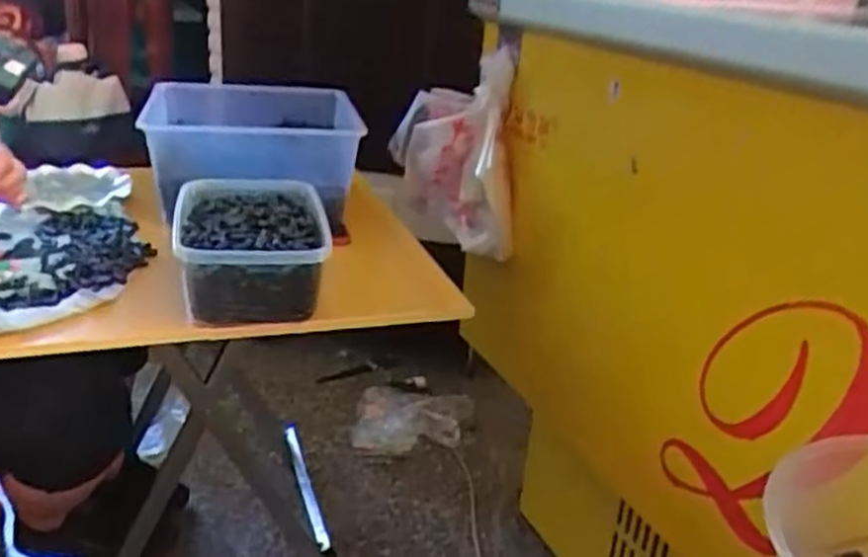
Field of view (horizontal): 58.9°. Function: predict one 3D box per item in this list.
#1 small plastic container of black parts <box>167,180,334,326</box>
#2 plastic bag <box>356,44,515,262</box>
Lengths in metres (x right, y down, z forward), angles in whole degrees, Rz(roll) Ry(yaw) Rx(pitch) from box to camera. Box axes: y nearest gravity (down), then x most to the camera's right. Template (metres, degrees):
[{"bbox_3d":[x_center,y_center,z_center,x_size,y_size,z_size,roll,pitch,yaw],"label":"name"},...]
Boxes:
[{"bbox_3d":[-0.214,-0.035,0.908,0.166,0.094,0.248,-3,25,-15],"label":"small plastic container of black parts"},{"bbox_3d":[0.026,-0.199,1.169,0.122,0.286,0.264,-19,33,-41],"label":"plastic bag"}]

